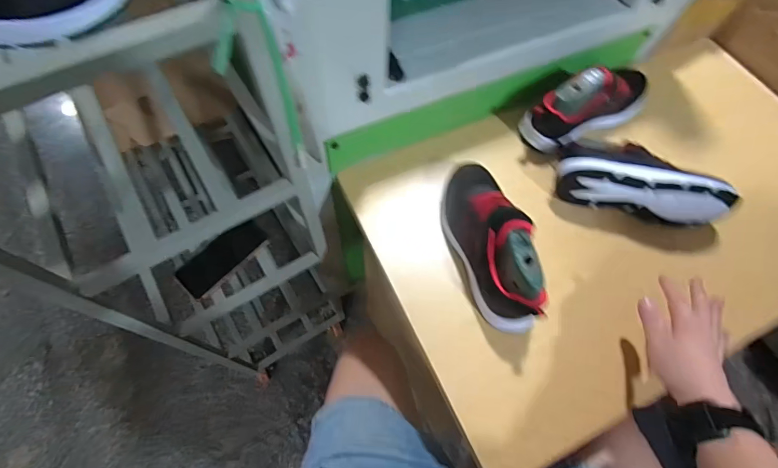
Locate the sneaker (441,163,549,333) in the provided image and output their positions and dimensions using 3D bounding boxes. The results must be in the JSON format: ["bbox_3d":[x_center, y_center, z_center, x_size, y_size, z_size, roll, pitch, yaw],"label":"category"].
[{"bbox_3d":[0.133,0.004,0.516,0.077,0.100,0.237,-9,65,-7],"label":"sneaker"}]

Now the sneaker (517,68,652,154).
[{"bbox_3d":[0.336,-0.222,0.631,0.241,0.102,0.081,-28,68,-15],"label":"sneaker"}]

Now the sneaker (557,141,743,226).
[{"bbox_3d":[0.374,-0.086,0.573,0.228,0.091,0.099,21,65,8],"label":"sneaker"}]

